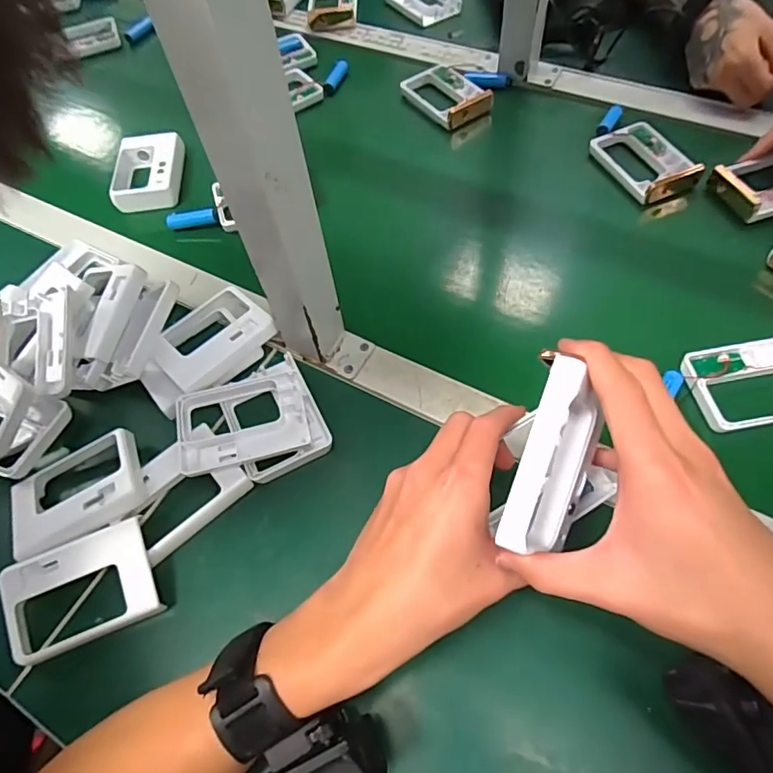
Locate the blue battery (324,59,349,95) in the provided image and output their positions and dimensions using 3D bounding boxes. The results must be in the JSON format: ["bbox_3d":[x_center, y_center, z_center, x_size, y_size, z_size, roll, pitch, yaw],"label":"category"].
[{"bbox_3d":[-0.062,-0.382,0.654,0.015,0.011,0.055,15,62,12],"label":"blue battery"}]

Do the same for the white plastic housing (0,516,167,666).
[{"bbox_3d":[-0.199,0.133,0.349,0.091,0.025,0.063,-19,60,-7],"label":"white plastic housing"}]

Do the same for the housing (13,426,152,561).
[{"bbox_3d":[-0.224,0.073,0.382,0.094,0.025,0.073,-23,61,-9],"label":"housing"}]

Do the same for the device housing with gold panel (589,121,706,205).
[{"bbox_3d":[0.260,-0.230,0.533,0.073,0.018,0.097,-20,61,-8],"label":"device housing with gold panel"}]

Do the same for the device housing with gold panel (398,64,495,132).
[{"bbox_3d":[0.070,-0.342,0.613,0.068,0.021,0.105,-33,63,-15],"label":"device housing with gold panel"}]

